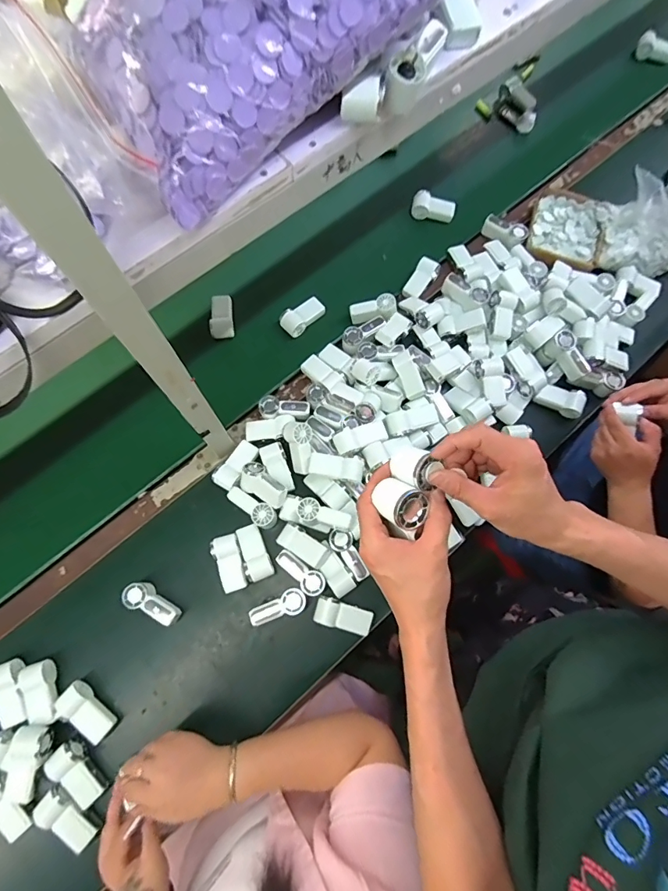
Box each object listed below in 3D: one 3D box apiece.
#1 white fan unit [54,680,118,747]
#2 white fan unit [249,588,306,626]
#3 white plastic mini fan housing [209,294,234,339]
[{"bbox_3d":[-0.390,0.421,0.699,0.093,0.030,0.047,44,77,10],"label":"white fan unit"},{"bbox_3d":[-0.096,0.278,0.761,0.096,0.036,0.039,-19,75,-7],"label":"white fan unit"},{"bbox_3d":[-0.235,-0.271,0.926,0.045,0.030,0.100,-6,74,-4],"label":"white plastic mini fan housing"}]

